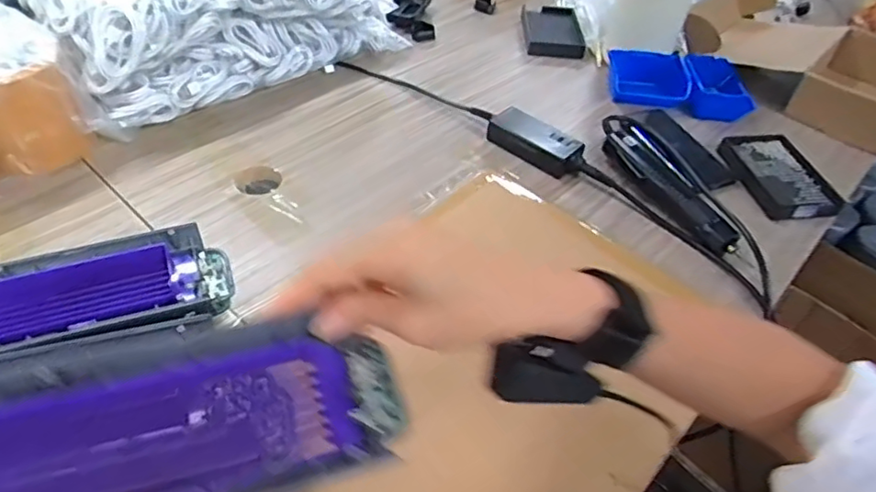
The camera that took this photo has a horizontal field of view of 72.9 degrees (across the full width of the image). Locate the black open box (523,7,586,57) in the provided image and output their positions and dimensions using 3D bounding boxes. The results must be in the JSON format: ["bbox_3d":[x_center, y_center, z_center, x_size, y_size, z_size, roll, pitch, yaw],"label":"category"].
[{"bbox_3d":[0.196,-0.366,0.994,0.097,0.024,0.170,4,46,-2],"label":"black open box"}]

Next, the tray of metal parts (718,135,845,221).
[{"bbox_3d":[0.428,-0.088,0.745,0.097,0.022,0.138,-1,46,-7],"label":"tray of metal parts"}]

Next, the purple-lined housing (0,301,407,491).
[{"bbox_3d":[-0.149,0.086,0.247,0.281,0.035,0.080,-11,48,-24],"label":"purple-lined housing"}]

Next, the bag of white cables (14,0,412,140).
[{"bbox_3d":[-0.305,-0.352,0.802,0.446,0.168,0.287,-33,57,-32],"label":"bag of white cables"}]

